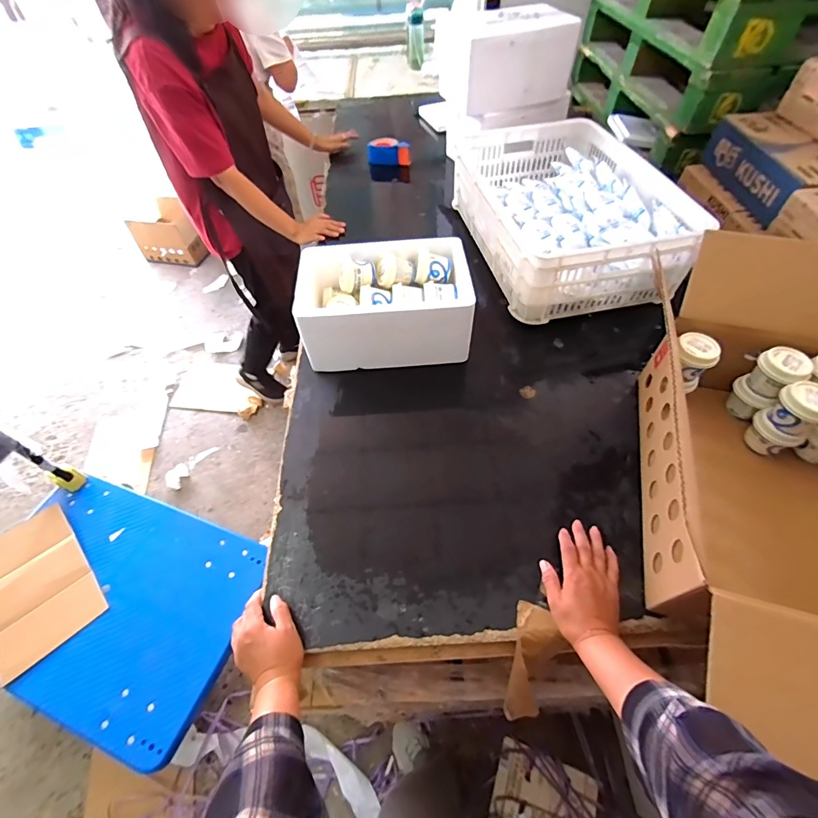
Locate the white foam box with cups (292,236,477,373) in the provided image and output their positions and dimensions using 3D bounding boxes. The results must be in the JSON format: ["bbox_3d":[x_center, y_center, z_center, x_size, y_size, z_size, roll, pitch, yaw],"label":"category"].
[{"bbox_3d":[-0.049,-0.225,0.859,0.334,0.159,0.223,-6,54,-2],"label":"white foam box with cups"}]

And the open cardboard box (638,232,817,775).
[{"bbox_3d":[0.550,0.054,0.546,0.340,0.289,0.728,15,56,13],"label":"open cardboard box"}]

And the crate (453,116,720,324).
[{"bbox_3d":[0.379,-0.503,1.035,0.404,0.174,0.596,-10,54,-5],"label":"crate"}]

